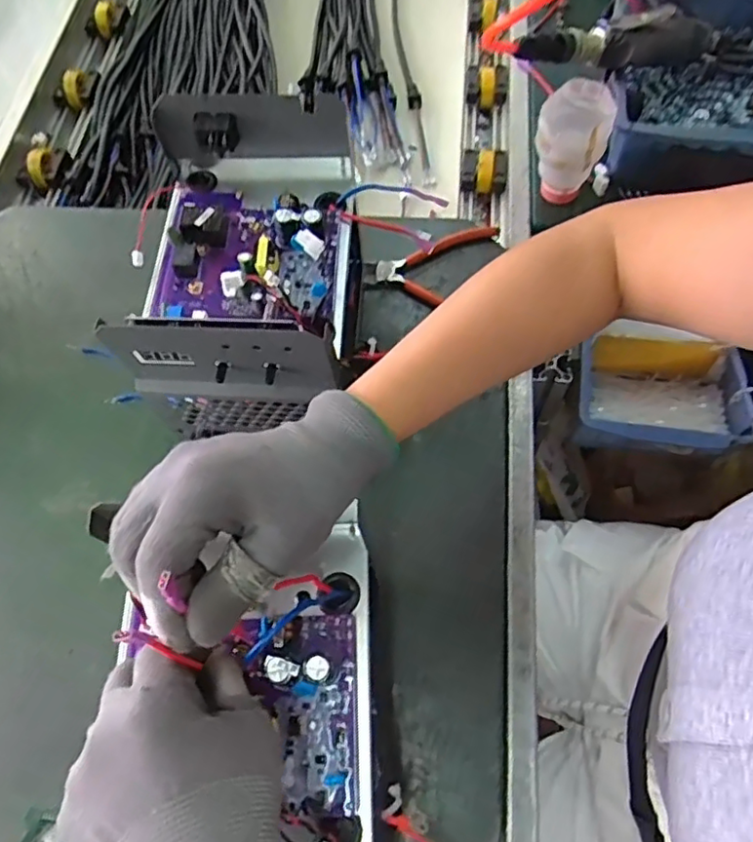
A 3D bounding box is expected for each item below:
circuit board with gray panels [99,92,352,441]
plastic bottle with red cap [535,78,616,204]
[{"bbox_3d":[-0.096,-0.120,0.476,0.149,0.130,0.219,0,65,4],"label":"circuit board with gray panels"},{"bbox_3d":[0.187,-0.264,0.602,0.065,0.103,0.064,17,67,11],"label":"plastic bottle with red cap"}]

